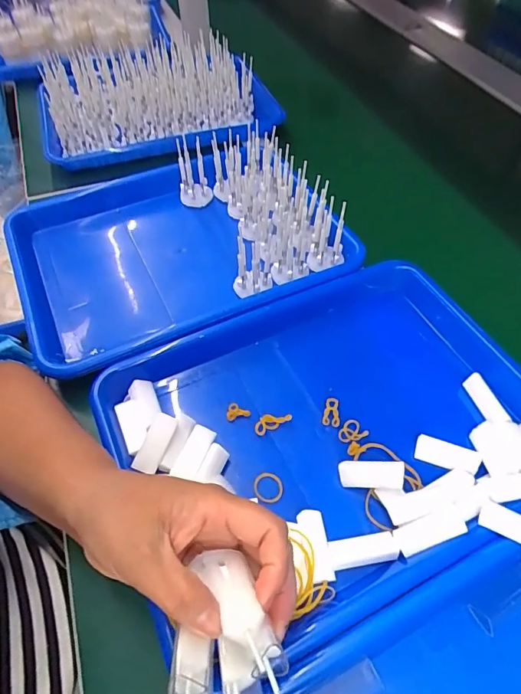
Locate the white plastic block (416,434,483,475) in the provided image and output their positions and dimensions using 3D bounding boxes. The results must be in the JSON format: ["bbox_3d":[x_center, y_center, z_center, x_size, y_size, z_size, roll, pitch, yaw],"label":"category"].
[{"bbox_3d":[0.144,0.084,0.338,0.046,0.015,0.016,18,57,13],"label":"white plastic block"}]

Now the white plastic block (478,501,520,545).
[{"bbox_3d":[0.170,0.121,0.287,0.047,0.011,0.016,19,55,33],"label":"white plastic block"}]

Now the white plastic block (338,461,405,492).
[{"bbox_3d":[0.082,0.095,0.325,0.047,0.008,0.020,-5,51,26],"label":"white plastic block"}]

